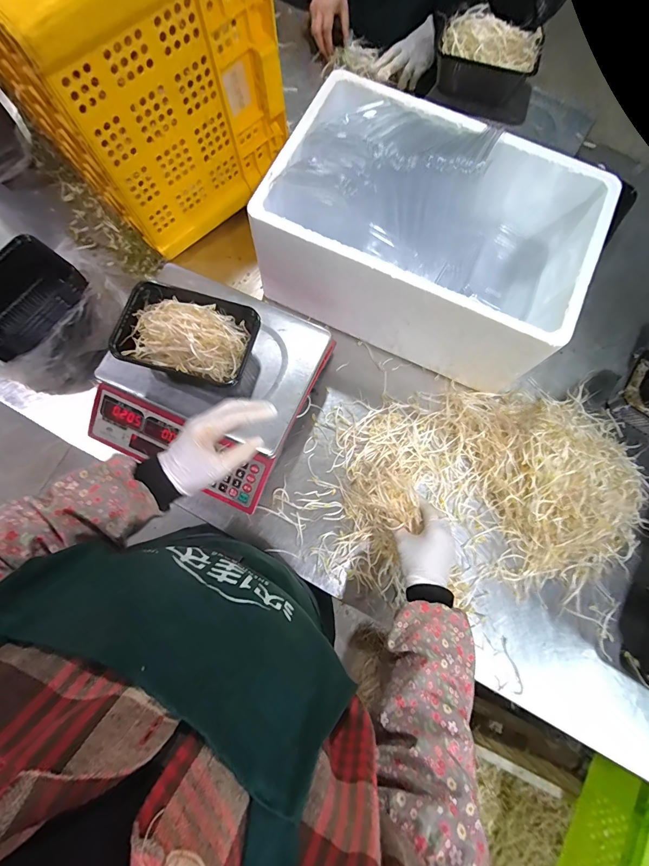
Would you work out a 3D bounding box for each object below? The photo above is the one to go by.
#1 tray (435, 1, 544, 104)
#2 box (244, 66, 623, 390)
[{"bbox_3d":[0.292,-0.681,0.655,0.179,0.073,0.105,6,77,0],"label":"tray"},{"bbox_3d":[0.163,-0.319,0.607,0.466,0.206,0.313,24,78,4],"label":"box"}]

